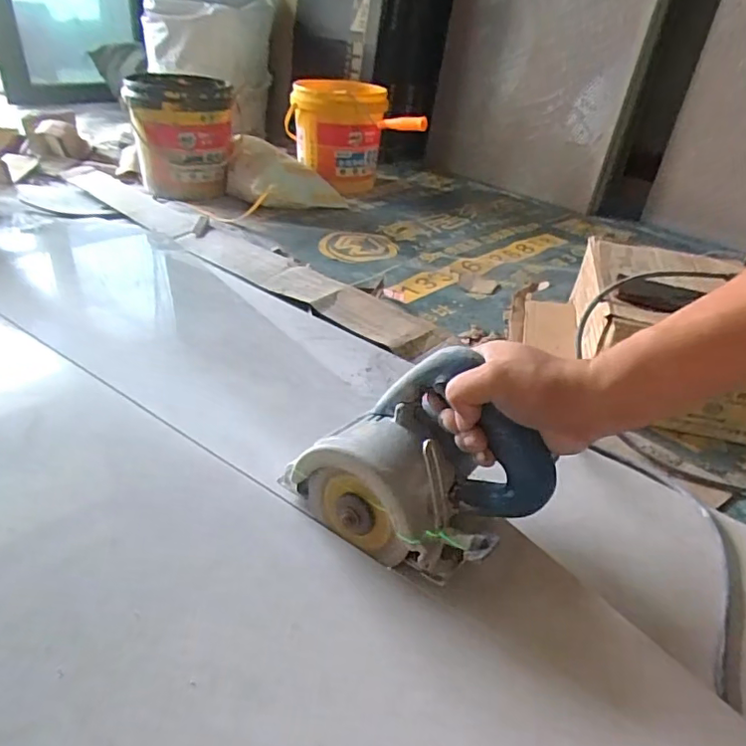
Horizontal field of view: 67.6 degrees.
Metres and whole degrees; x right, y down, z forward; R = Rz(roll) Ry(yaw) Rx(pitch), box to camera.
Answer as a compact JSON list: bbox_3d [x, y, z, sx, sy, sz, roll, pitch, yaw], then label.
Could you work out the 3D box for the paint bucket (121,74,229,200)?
[{"bbox_3d":[-0.440,-0.548,1.287,0.208,0.238,0.208,1,34,-1],"label":"paint bucket"}]

